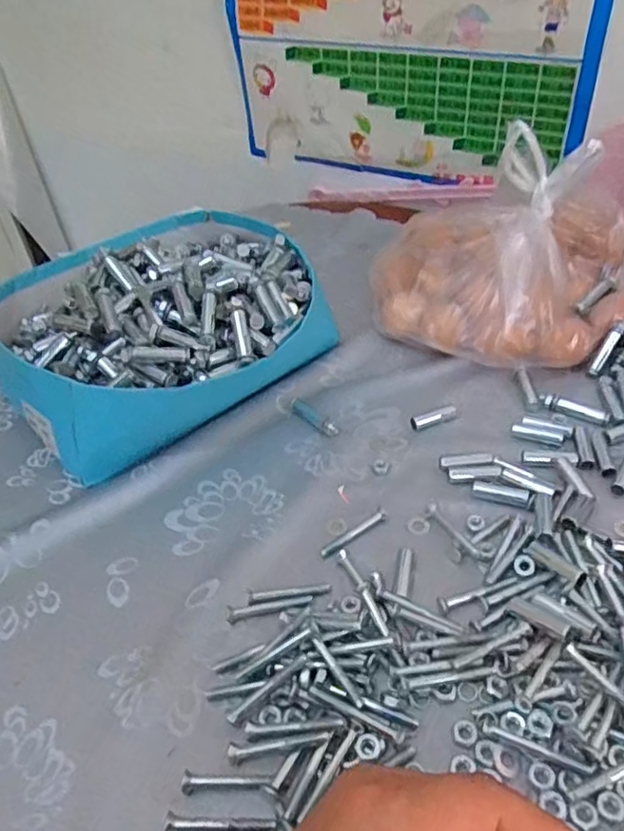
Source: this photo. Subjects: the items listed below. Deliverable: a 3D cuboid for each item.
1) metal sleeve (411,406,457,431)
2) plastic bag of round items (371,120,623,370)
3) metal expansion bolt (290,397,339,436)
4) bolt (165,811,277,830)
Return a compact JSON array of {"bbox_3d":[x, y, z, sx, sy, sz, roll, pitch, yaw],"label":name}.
[{"bbox_3d":[0.102,0.002,0.530,0.041,0.009,0.013,-20,44,-14],"label":"metal sleeve"},{"bbox_3d":[0.177,-0.141,0.569,0.240,0.159,0.160,5,44,13],"label":"plastic bag of round items"},{"bbox_3d":[0.002,0.000,0.545,0.014,0.009,0.056,-36,50,-28],"label":"metal expansion bolt"},{"bbox_3d":[-0.046,0.206,0.317,0.055,0.006,0.010,-2,43,6],"label":"bolt"}]

